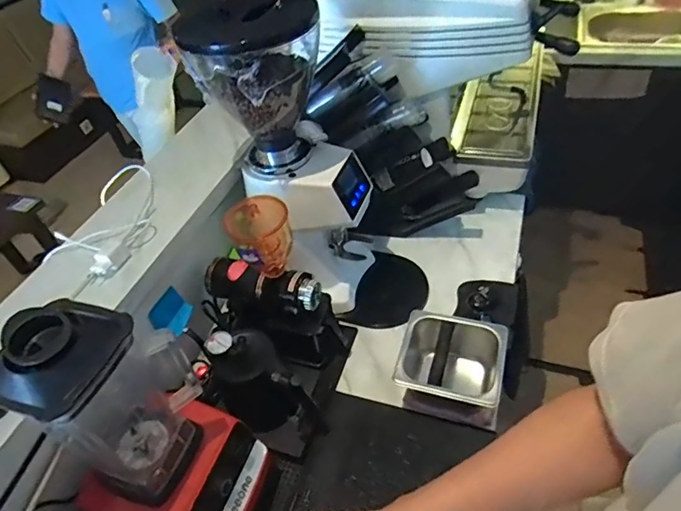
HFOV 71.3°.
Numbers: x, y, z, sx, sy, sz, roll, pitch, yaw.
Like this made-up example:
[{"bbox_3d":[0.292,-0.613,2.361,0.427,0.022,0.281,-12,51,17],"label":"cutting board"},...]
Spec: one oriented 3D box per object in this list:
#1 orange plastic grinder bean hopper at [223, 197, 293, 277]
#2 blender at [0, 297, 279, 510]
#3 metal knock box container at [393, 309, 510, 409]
[{"bbox_3d":[-0.132,-0.032,0.807,0.099,0.138,0.102,-17,45,-7],"label":"orange plastic grinder bean hopper"},{"bbox_3d":[-0.250,0.252,0.639,0.200,0.456,0.180,8,47,18],"label":"blender"},{"bbox_3d":[0.198,0.204,0.862,0.173,0.113,0.158,10,48,19],"label":"metal knock box container"}]

